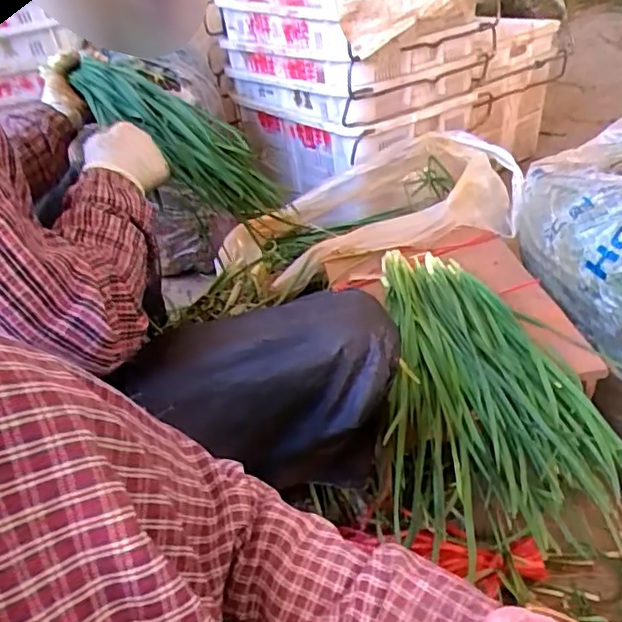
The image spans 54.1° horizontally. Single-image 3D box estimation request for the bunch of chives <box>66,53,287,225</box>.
[{"bbox_3d":[-0.200,-0.251,0.850,0.358,0.086,0.091,37,48,9],"label":"bunch of chives"}]

